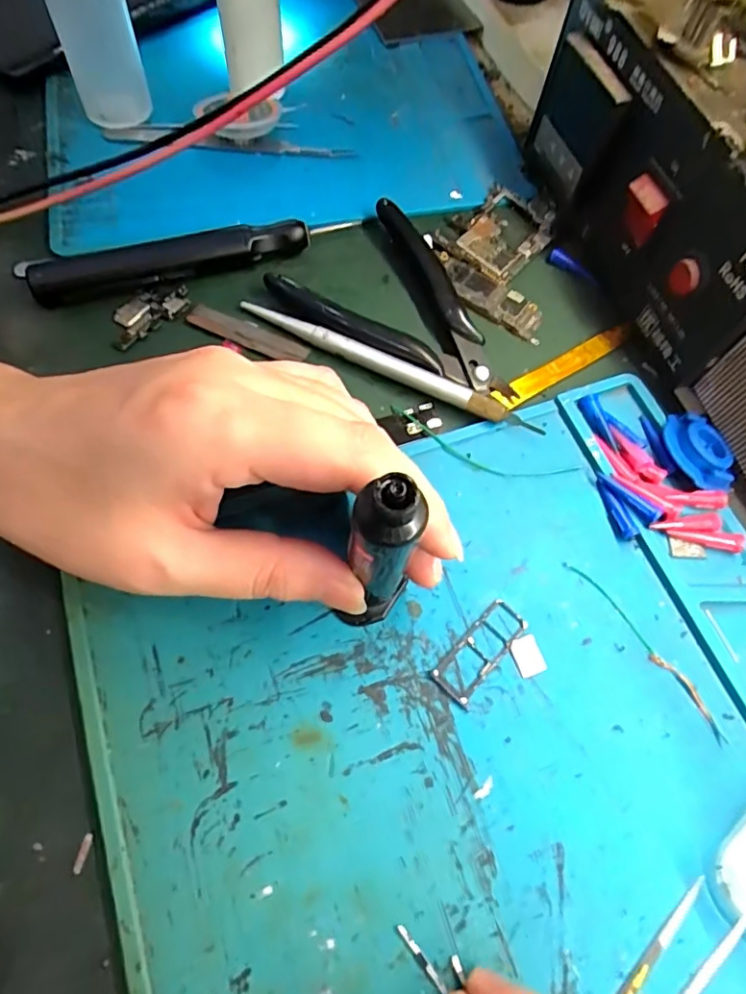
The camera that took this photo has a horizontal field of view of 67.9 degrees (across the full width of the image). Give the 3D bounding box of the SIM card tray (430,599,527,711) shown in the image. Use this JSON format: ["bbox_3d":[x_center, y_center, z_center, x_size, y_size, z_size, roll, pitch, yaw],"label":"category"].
[{"bbox_3d":[0.039,0.054,0.195,0.039,0.004,0.016,-41,74,-19],"label":"SIM card tray"}]

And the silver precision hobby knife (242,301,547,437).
[{"bbox_3d":[0.006,-0.058,0.242,0.139,0.008,0.010,26,67,9],"label":"silver precision hobby knife"}]

